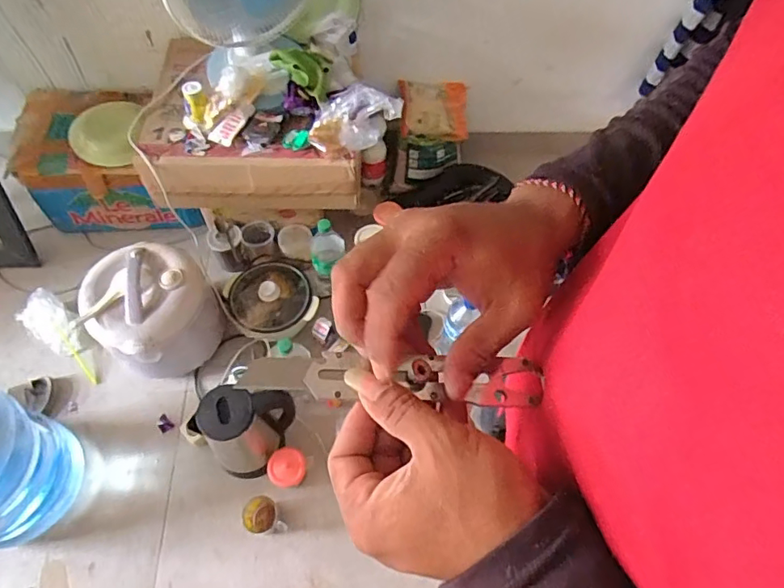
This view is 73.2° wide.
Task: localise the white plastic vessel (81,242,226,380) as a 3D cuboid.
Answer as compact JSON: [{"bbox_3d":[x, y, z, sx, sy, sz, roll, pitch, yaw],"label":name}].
[{"bbox_3d":[-0.536,0.049,1.220,0.221,0.264,0.256,40,66,18],"label":"white plastic vessel"}]

